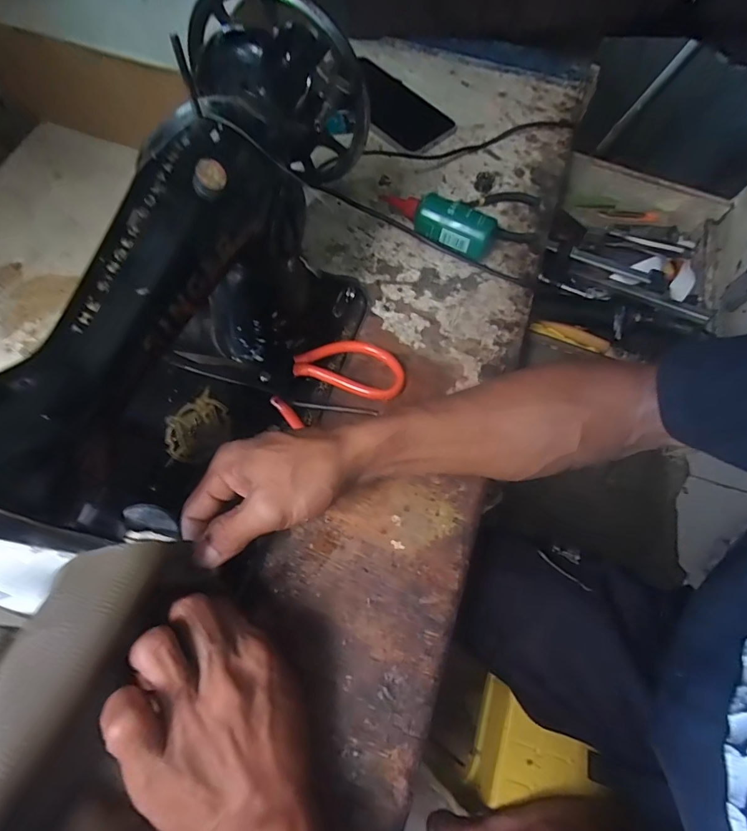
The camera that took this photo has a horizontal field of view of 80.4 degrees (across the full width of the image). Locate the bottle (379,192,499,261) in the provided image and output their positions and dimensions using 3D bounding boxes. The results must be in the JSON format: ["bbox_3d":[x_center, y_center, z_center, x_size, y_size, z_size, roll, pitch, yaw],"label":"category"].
[{"bbox_3d":[0.061,-0.195,0.441,0.116,0.043,0.035,24,68,8],"label":"bottle"}]

